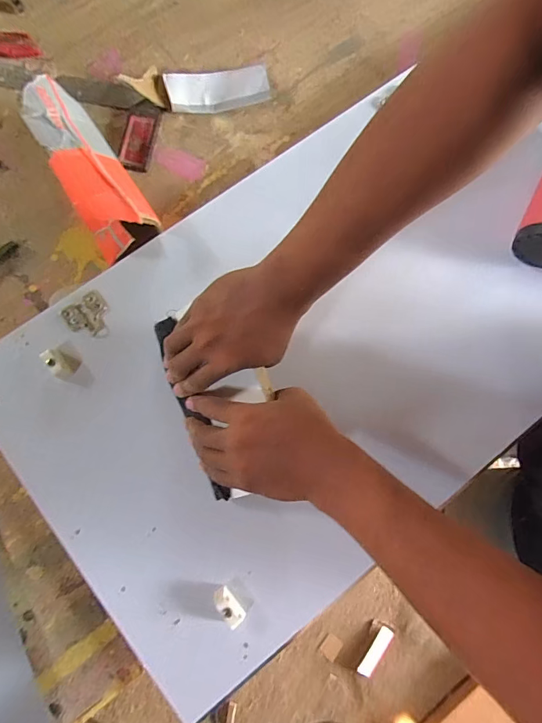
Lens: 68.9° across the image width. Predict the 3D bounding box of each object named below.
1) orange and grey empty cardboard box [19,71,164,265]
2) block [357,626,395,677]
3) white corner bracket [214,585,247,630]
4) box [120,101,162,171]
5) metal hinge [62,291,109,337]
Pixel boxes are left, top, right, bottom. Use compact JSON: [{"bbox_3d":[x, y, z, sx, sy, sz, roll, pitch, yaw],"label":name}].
[{"bbox_3d":[-0.218,-0.235,0.478,0.077,0.102,0.214,-30,81,-7],"label":"orange and grey empty cardboard box"},{"bbox_3d":[0.320,0.881,1.198,0.041,0.017,0.149,35,80,2],"label":"block"},{"bbox_3d":[-0.044,0.255,0.411,0.016,0.019,0.038,-39,82,-8],"label":"white corner bracket"},{"bbox_3d":[-0.179,-0.303,0.533,0.040,0.012,0.096,11,79,1],"label":"box"},{"bbox_3d":[-0.218,-0.052,0.470,0.050,0.006,0.054,-33,84,-10],"label":"metal hinge"}]

